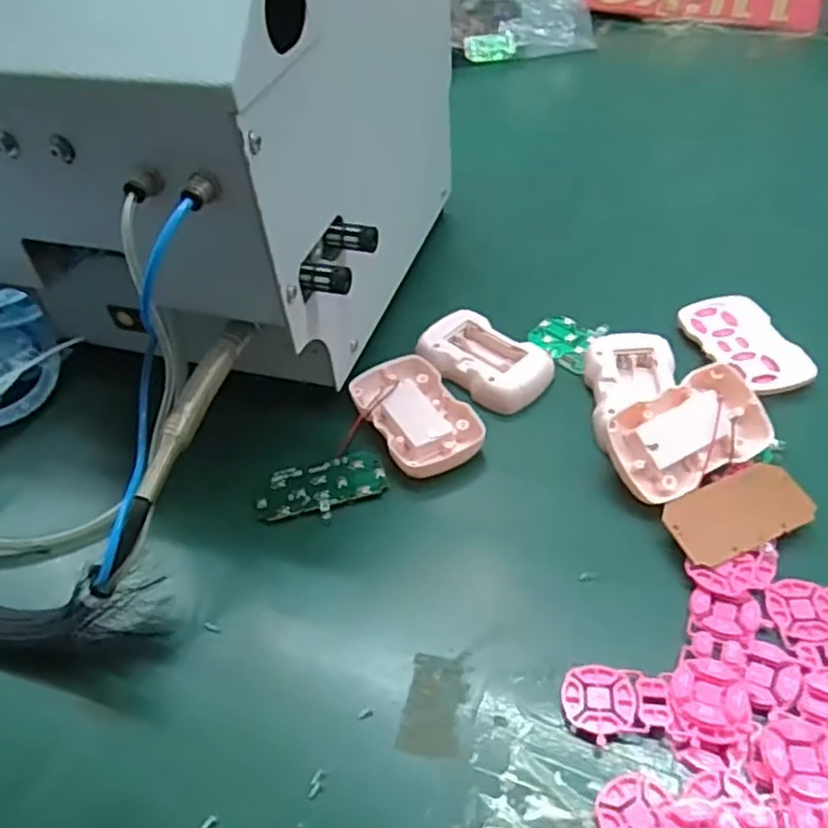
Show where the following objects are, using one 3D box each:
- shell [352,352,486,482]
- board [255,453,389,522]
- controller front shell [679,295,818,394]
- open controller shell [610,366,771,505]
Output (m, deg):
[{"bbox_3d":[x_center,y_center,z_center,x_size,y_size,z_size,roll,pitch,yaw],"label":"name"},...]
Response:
[{"bbox_3d":[0.000,0.001,0.429,0.055,0.016,0.089,-25,49,-18],"label":"shell"},{"bbox_3d":[-0.053,0.042,0.402,0.072,0.006,0.041,-12,47,-6],"label":"board"},{"bbox_3d":[0.210,-0.042,0.452,0.051,0.019,0.085,-14,47,-8],"label":"controller front shell"},{"bbox_3d":[0.149,0.011,0.387,0.089,0.019,0.052,-26,76,-10],"label":"open controller shell"}]

